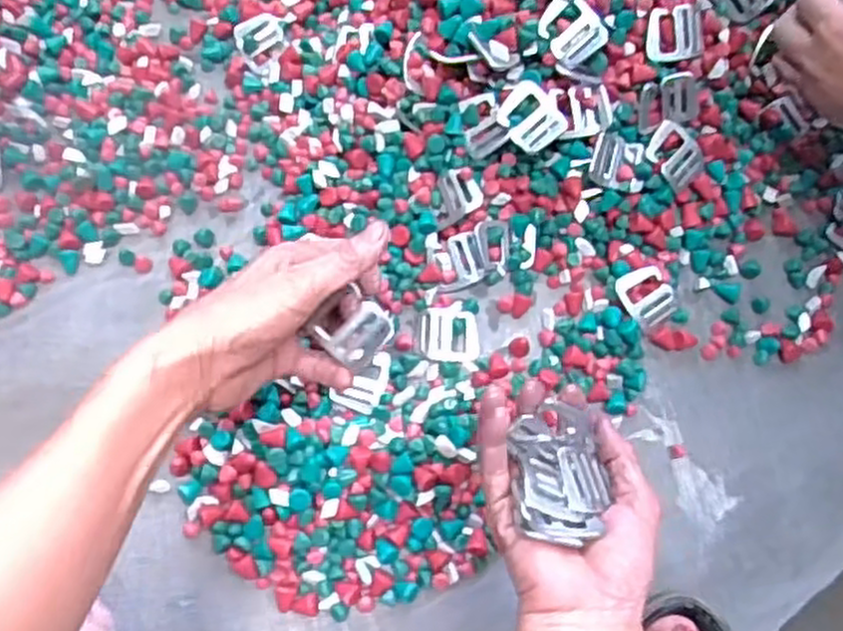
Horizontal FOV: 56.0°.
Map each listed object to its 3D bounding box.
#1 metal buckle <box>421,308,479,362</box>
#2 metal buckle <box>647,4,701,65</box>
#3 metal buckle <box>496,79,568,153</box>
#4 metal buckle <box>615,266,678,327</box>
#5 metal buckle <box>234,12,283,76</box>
[{"bbox_3d":[0.019,0.013,0.559,0.041,0.005,0.036,1,75,-1],"label":"metal buckle"},{"bbox_3d":[0.177,-0.197,0.554,0.042,0.005,0.037,-13,97,-11],"label":"metal buckle"},{"bbox_3d":[0.076,-0.138,0.551,0.038,0.005,0.045,-38,91,2],"label":"metal buckle"},{"bbox_3d":[0.159,-0.014,0.558,0.036,0.006,0.040,-30,95,-8],"label":"metal buckle"},{"bbox_3d":[-0.124,-0.212,0.620,0.036,0.004,0.048,-23,77,-7],"label":"metal buckle"}]

